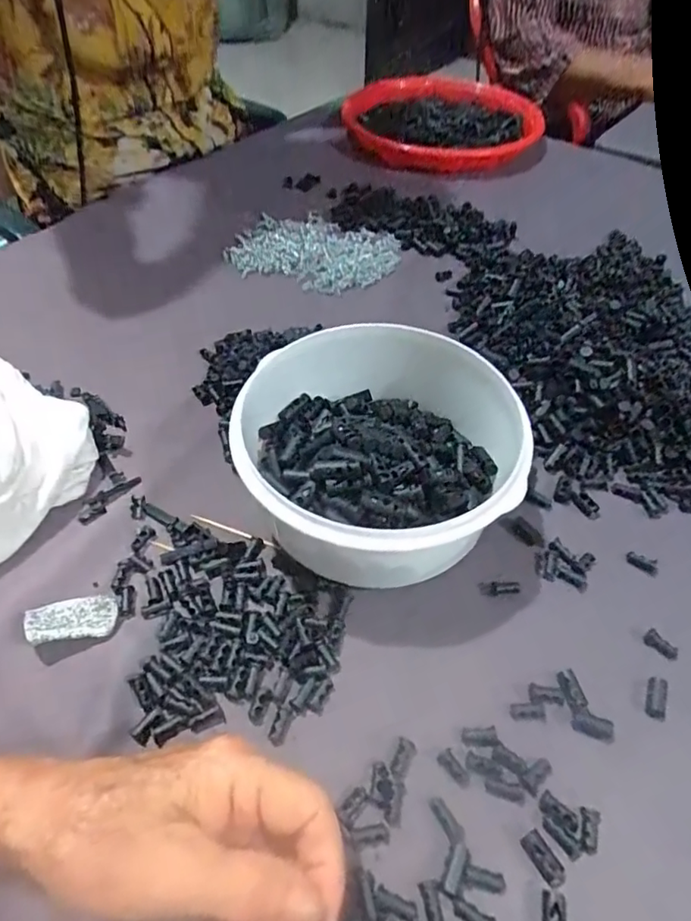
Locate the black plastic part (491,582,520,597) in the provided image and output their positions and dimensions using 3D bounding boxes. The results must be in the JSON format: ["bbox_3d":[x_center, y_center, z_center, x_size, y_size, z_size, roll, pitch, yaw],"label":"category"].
[{"bbox_3d":[0.092,0.073,0.322,0.017,0.004,0.008,-6,52,-5],"label":"black plastic part"}]

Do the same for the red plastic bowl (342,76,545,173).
[{"bbox_3d":[0.117,-0.420,0.689,0.235,0.029,0.222,0,52,0],"label":"red plastic bowl"}]

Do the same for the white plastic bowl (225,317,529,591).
[{"bbox_3d":[0.023,-0.004,0.338,0.164,0.072,0.161,-16,54,-13],"label":"white plastic bowl"}]

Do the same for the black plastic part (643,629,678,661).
[{"bbox_3d":[0.171,0.100,0.302,0.009,0.005,0.017,-31,58,-22],"label":"black plastic part"}]

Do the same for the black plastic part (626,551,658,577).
[{"bbox_3d":[0.177,0.060,0.331,0.008,0.009,0.018,-37,60,-25],"label":"black plastic part"}]

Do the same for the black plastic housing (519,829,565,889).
[{"bbox_3d":[0.086,0.173,0.243,0.010,0.005,0.020,-24,56,-18],"label":"black plastic housing"}]

